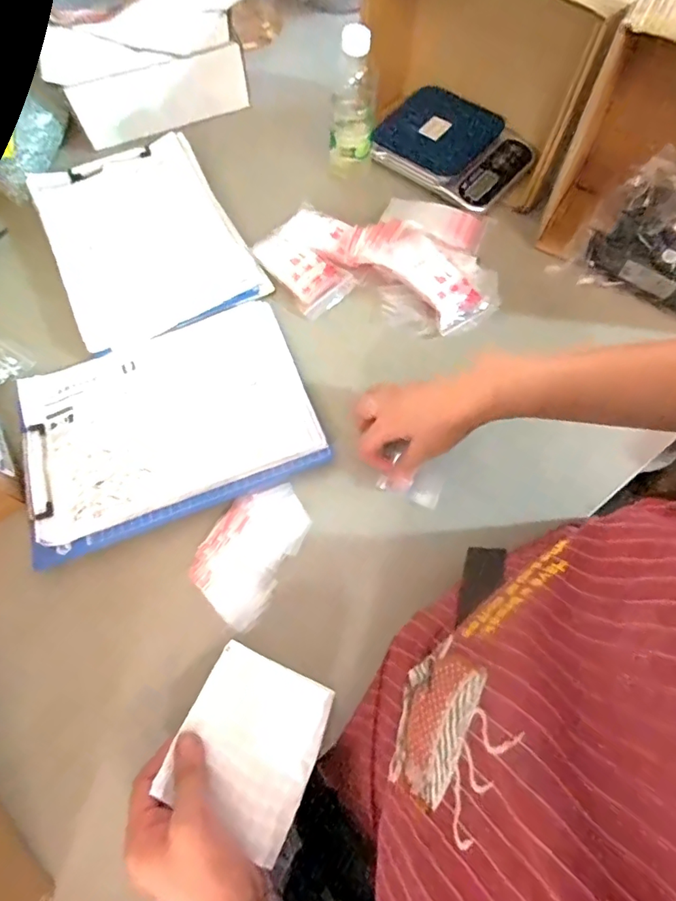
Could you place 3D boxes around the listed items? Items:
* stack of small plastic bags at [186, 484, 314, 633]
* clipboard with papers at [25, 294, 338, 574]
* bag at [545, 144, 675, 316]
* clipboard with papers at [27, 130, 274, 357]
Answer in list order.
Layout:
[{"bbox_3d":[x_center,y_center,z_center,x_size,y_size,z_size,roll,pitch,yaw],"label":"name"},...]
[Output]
[{"bbox_3d":[-0.085,0.094,0.468,0.081,0.010,0.132,25,70,12],"label":"stack of small plastic bags"},{"bbox_3d":[-0.186,-0.037,0.522,0.299,0.013,0.226,-21,68,-6],"label":"clipboard with papers"},{"bbox_3d":[0.381,-0.221,0.523,0.223,0.116,0.079,28,71,14],"label":"bag"},{"bbox_3d":[-0.252,-0.282,0.626,0.220,0.015,0.312,-25,68,-8],"label":"clipboard with papers"}]

